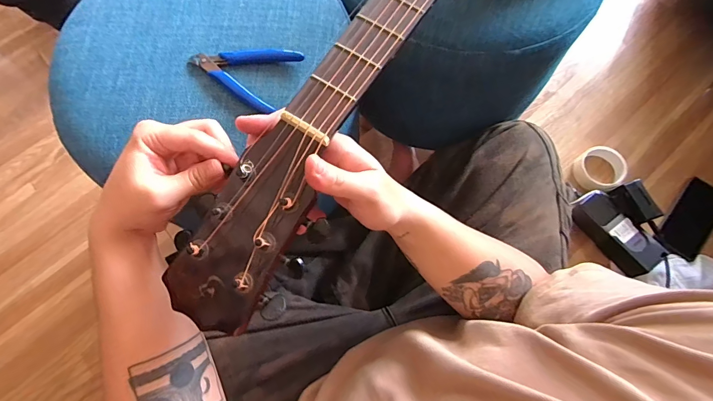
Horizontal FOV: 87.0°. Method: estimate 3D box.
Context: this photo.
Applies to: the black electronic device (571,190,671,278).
[{"bbox_3d":[0.467,0.055,0.677,0.063,0.048,0.157,-33,73,-9],"label":"black electronic device"}]

